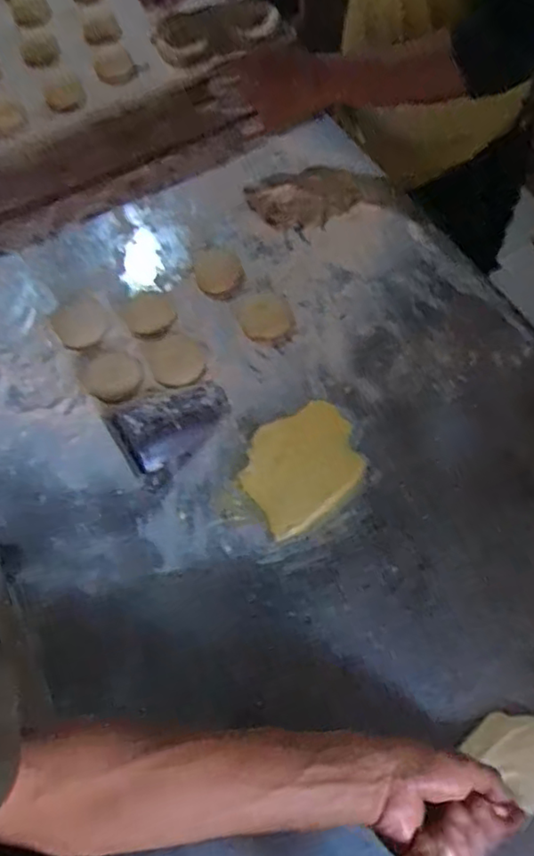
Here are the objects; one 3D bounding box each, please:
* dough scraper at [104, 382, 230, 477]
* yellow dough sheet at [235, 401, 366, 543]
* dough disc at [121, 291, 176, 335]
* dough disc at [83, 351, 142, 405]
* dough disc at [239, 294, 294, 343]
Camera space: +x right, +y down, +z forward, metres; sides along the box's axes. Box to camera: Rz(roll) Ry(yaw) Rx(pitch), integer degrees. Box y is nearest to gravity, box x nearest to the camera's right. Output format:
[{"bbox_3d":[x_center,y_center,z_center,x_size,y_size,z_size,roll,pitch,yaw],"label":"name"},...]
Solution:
[{"bbox_3d":[-0.102,-0.012,0.660,0.126,0.033,0.079,-27,63,-11],"label":"dough scraper"},{"bbox_3d":[0.036,0.036,0.634,0.129,0.006,0.114,-32,64,-13],"label":"yellow dough sheet"},{"bbox_3d":[-0.144,-0.141,0.746,0.058,0.010,0.067,-26,63,-10],"label":"dough disc"},{"bbox_3d":[-0.175,-0.059,0.706,0.063,0.009,0.073,-27,63,-10],"label":"dough disc"},{"bbox_3d":[-0.002,-0.132,0.733,0.060,0.004,0.064,-2,61,3],"label":"dough disc"}]

